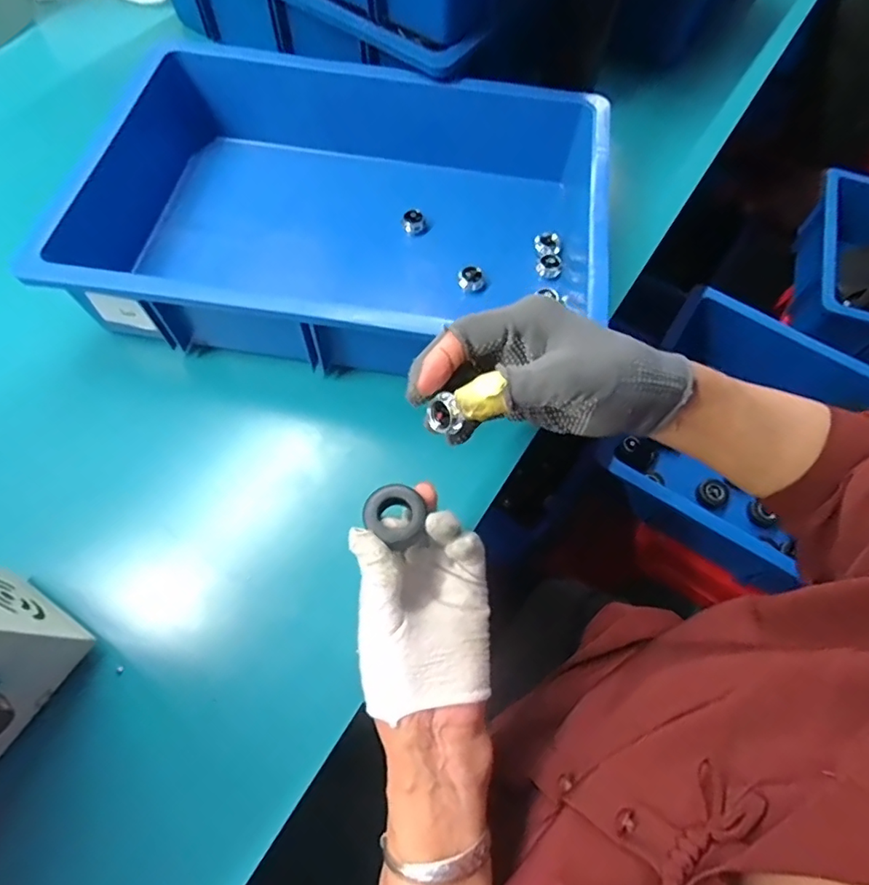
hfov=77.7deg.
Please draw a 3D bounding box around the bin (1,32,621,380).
[{"bbox_3d":[-0.081,-0.209,0.505,0.458,0.104,0.303,9,65,1],"label":"bin"}]

